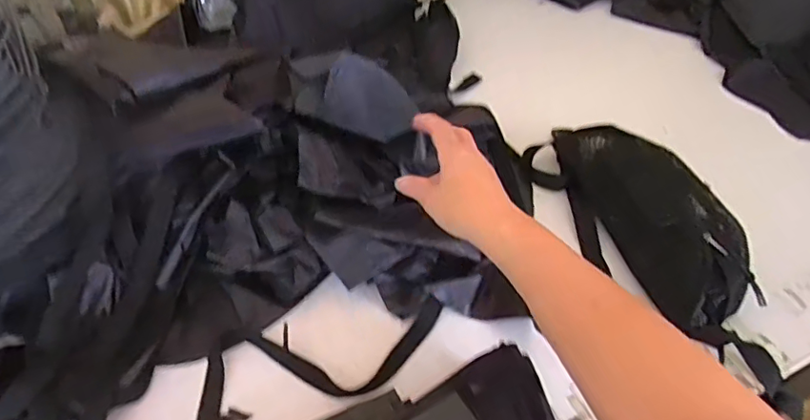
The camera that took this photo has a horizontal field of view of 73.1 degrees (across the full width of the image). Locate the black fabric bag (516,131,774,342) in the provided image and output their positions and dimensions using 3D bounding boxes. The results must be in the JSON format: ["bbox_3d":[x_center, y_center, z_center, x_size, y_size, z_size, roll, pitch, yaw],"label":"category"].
[{"bbox_3d":[0.282,-0.001,0.636,0.159,0.068,0.309,-16,53,-16],"label":"black fabric bag"}]

